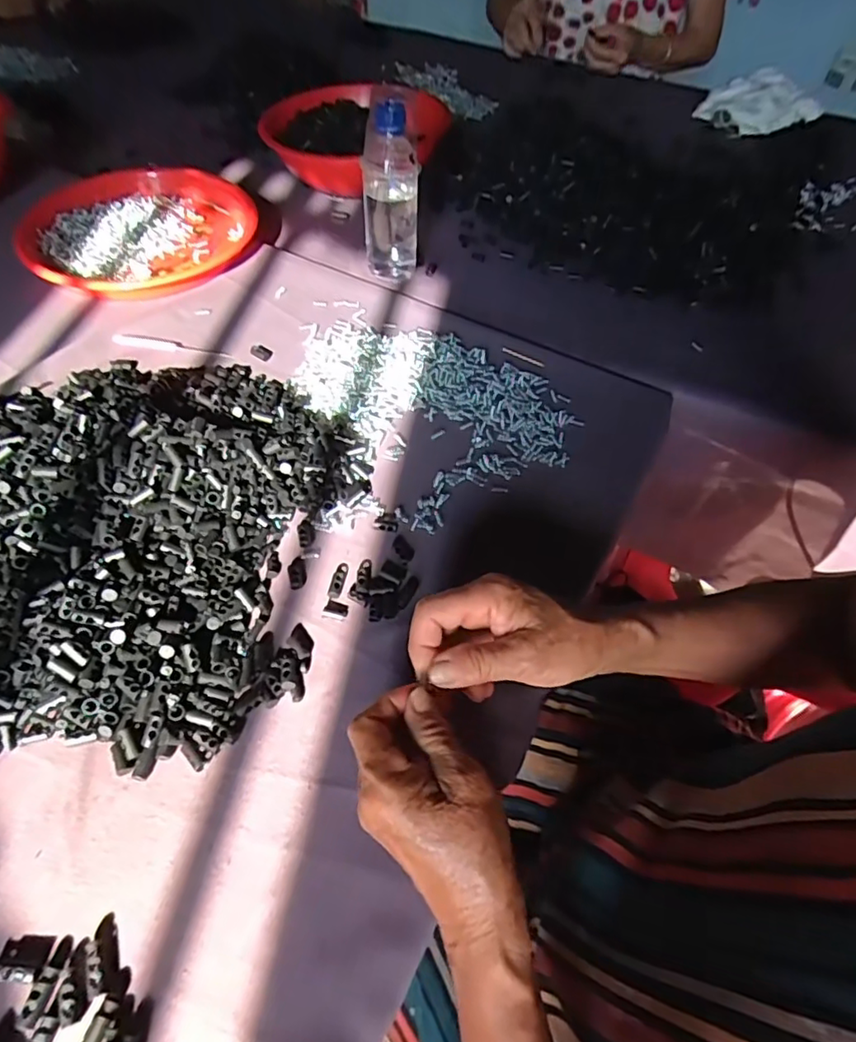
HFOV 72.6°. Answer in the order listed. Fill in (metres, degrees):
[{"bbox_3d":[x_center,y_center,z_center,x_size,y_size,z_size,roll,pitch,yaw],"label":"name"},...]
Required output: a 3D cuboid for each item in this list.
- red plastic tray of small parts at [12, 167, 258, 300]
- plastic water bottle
[{"bbox_3d":[-0.323,-0.336,0.653,0.240,0.035,0.225,-24,60,-19],"label":"red plastic tray of small parts"},{"bbox_3d":[-0.037,-0.350,0.602,0.059,0.174,0.052,-2,55,-6],"label":"plastic water bottle"}]

